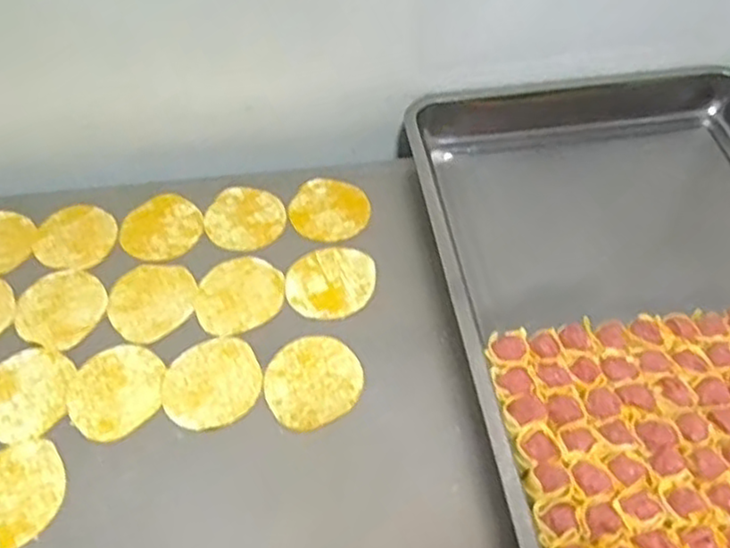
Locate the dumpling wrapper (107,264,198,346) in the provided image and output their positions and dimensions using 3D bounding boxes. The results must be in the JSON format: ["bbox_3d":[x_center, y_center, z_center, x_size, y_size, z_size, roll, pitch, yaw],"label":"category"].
[{"bbox_3d":[-0.199,0.023,0.674,0.081,0.004,0.087,1,50,-1],"label":"dumpling wrapper"}]

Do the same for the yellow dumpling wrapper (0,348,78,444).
[{"bbox_3d":[-0.289,0.102,0.612,0.073,0.004,0.087,-2,50,-3],"label":"yellow dumpling wrapper"}]

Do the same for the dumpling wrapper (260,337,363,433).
[{"bbox_3d":[-0.045,0.091,0.618,0.084,0.004,0.083,1,52,-1],"label":"dumpling wrapper"}]

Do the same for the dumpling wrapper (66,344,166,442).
[{"bbox_3d":[-0.213,0.099,0.611,0.078,0.004,0.090,-3,50,-3],"label":"dumpling wrapper"}]

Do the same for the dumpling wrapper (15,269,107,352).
[{"bbox_3d":[-0.284,0.030,0.669,0.080,0.004,0.085,1,50,-1],"label":"dumpling wrapper"}]

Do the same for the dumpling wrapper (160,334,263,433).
[{"bbox_3d":[-0.131,0.093,0.615,0.083,0.004,0.083,-1,50,1],"label":"dumpling wrapper"}]

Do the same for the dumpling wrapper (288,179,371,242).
[{"bbox_3d":[-0.037,-0.067,0.746,0.082,0.007,0.081,0,53,0],"label":"dumpling wrapper"}]

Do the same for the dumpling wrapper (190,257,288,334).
[{"bbox_3d":[-0.120,0.018,0.677,0.085,0.005,0.084,-1,51,2],"label":"dumpling wrapper"}]

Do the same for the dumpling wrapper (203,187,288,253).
[{"bbox_3d":[-0.124,-0.059,0.738,0.079,0.005,0.083,1,50,-1],"label":"dumpling wrapper"}]

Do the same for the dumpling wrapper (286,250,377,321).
[{"bbox_3d":[-0.033,0.007,0.683,0.082,0.004,0.084,0,50,0],"label":"dumpling wrapper"}]

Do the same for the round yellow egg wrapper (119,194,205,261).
[{"bbox_3d":[-0.207,-0.048,0.731,0.082,0.007,0.081,1,50,-1],"label":"round yellow egg wrapper"}]

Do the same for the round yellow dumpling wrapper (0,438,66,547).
[{"bbox_3d":[-0.272,0.170,0.550,0.081,0.004,0.081,1,50,-1],"label":"round yellow dumpling wrapper"}]

